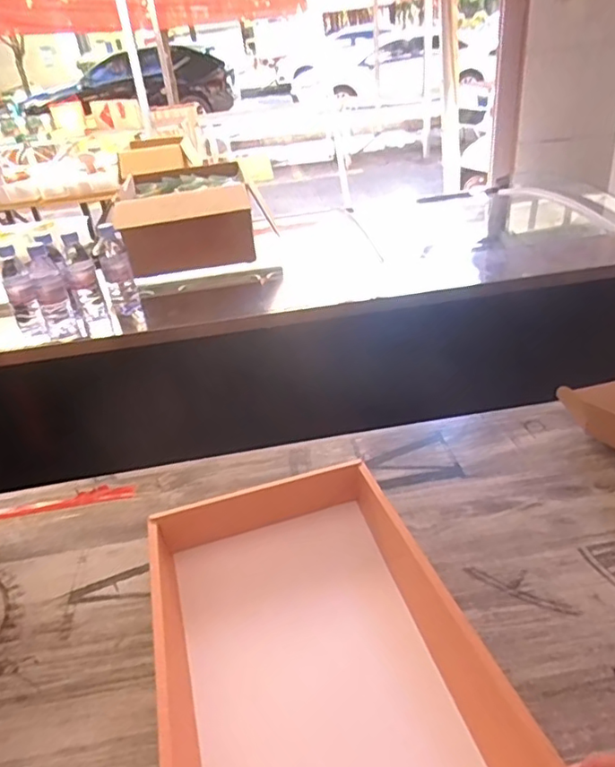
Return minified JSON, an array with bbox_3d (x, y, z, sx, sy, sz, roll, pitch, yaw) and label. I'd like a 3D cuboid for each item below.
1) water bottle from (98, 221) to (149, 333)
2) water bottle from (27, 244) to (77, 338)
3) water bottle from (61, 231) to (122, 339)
[{"bbox_3d":[-0.389,-0.212,1.164,0.061,0.207,0.064,-18,34,-18],"label":"water bottle"},{"bbox_3d":[-0.508,-0.178,1.124,0.065,0.187,0.067,-18,34,-18],"label":"water bottle"},{"bbox_3d":[-0.453,-0.191,1.159,0.062,0.215,0.052,-18,34,-18],"label":"water bottle"}]

